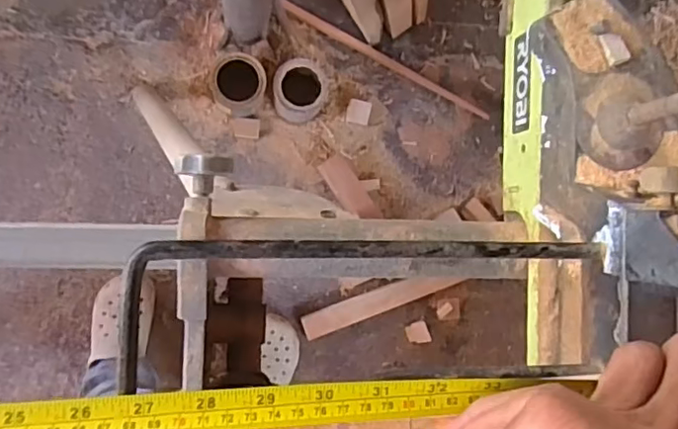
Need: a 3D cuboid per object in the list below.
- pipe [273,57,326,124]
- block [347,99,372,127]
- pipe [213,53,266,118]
[{"bbox_3d":[-0.080,-0.240,1.127,0.093,0.117,0.109,3,90,-9],"label":"pipe"},{"bbox_3d":[0.040,-0.211,1.196,0.047,0.028,0.051,15,88,-9],"label":"block"},{"bbox_3d":[-0.189,-0.241,1.103,0.095,0.114,0.100,0,90,-9],"label":"pipe"}]

